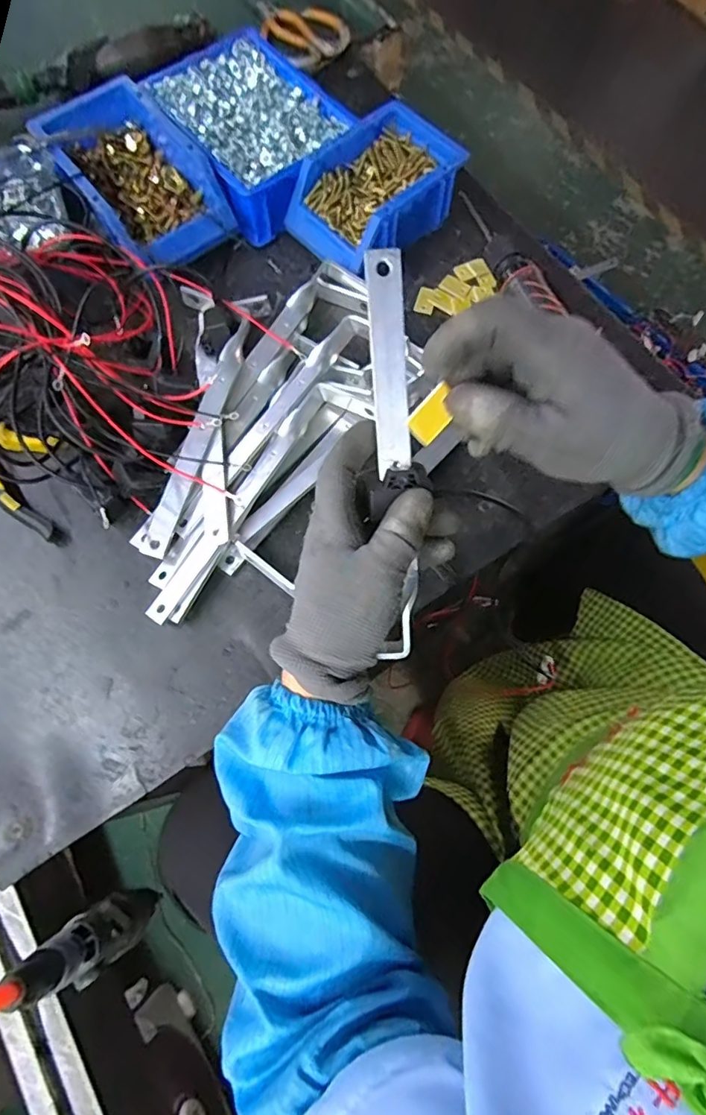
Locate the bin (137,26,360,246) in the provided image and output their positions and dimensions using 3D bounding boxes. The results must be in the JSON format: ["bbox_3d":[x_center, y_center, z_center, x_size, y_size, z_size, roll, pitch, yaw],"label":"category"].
[{"bbox_3d":[-0.104,-0.449,0.555,0.153,0.061,0.203,-35,75,-11],"label":"bin"}]

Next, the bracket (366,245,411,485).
[{"bbox_3d":[0.022,-0.114,0.313,0.021,0.008,0.120,-5,106,0],"label":"bracket"}]

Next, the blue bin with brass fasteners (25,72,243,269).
[{"bbox_3d":[-0.211,-0.374,0.527,0.120,0.076,0.187,-35,75,-11],"label":"blue bin with brass fasteners"}]

